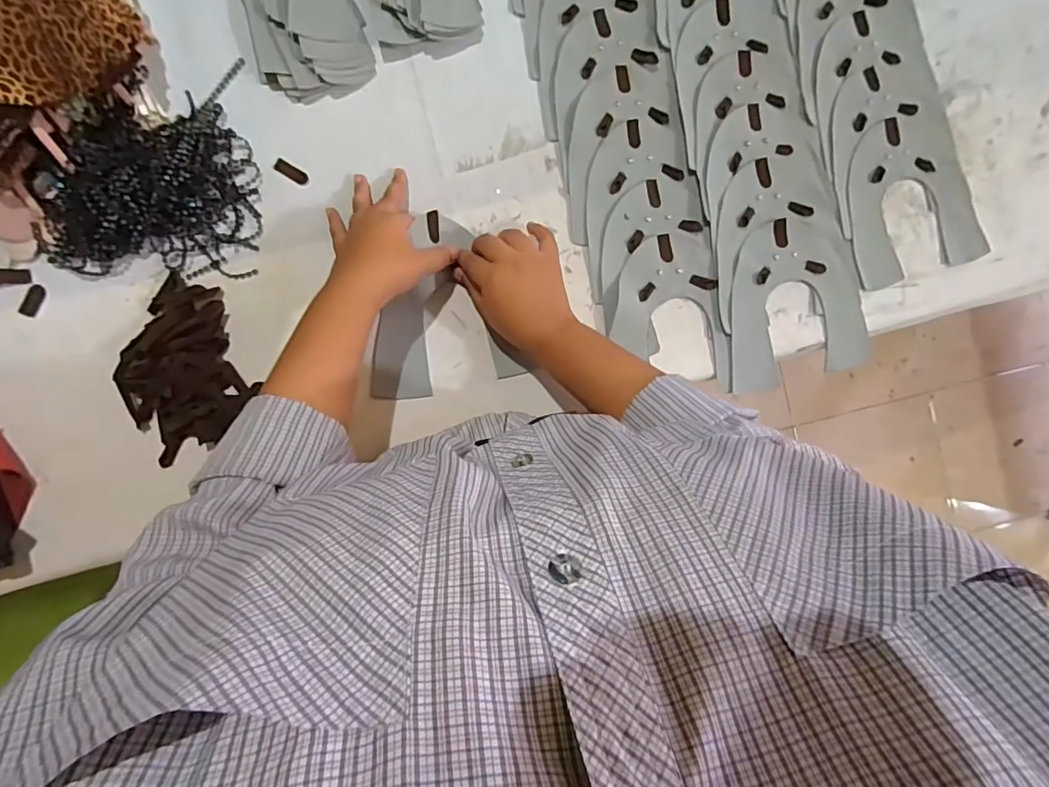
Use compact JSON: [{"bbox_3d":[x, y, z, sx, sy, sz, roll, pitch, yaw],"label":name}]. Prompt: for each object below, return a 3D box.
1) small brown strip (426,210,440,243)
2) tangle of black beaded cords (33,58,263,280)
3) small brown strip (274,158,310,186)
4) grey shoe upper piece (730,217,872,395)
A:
[{"bbox_3d":[-0.081,-0.147,0.451,0.013,0.004,0.027,-23,113,-43],"label":"small brown strip"},{"bbox_3d":[-0.319,-0.196,0.430,0.166,0.035,0.185,-1,90,-7],"label":"tangle of black beaded cords"},{"bbox_3d":[-0.211,-0.200,0.460,0.031,0.004,0.012,32,86,-6],"label":"small brown strip"},{"bbox_3d":[0.270,-0.093,0.512,0.151,0.006,0.159,-12,91,-7],"label":"grey shoe upper piece"}]

